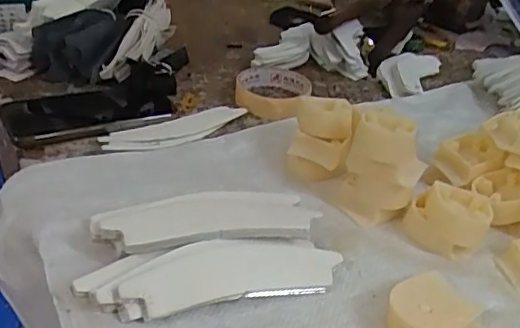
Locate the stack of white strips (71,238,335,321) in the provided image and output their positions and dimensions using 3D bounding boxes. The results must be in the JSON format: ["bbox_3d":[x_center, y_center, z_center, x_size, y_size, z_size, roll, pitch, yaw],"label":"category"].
[{"bbox_3d":[-0.031,0.078,0.391,0.174,0.026,0.043,-4,34,-13],"label":"stack of white strips"}]

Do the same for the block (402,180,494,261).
[{"bbox_3d":[0.151,0.044,0.461,0.062,0.034,0.054,13,34,13],"label":"block"}]

